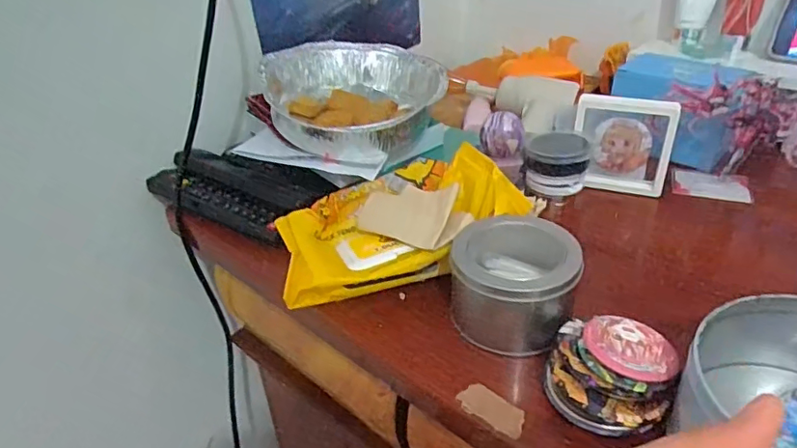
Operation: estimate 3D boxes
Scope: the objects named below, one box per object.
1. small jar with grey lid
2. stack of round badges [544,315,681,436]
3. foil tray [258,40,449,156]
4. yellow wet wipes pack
[{"bbox_3d":[0.150,-0.058,0.528,0.057,0.043,0.050,8,35,16],"label":"small jar with grey lid"},{"bbox_3d":[0.125,0.089,0.333,0.068,0.037,0.069,16,38,26],"label":"stack of round badges"},{"bbox_3d":[-0.044,-0.128,0.576,0.176,0.070,0.196,-15,35,-18],"label":"foil tray"},{"bbox_3d":[0.004,-0.004,0.466,0.211,0.052,0.125,-12,35,-13],"label":"yellow wet wipes pack"}]

